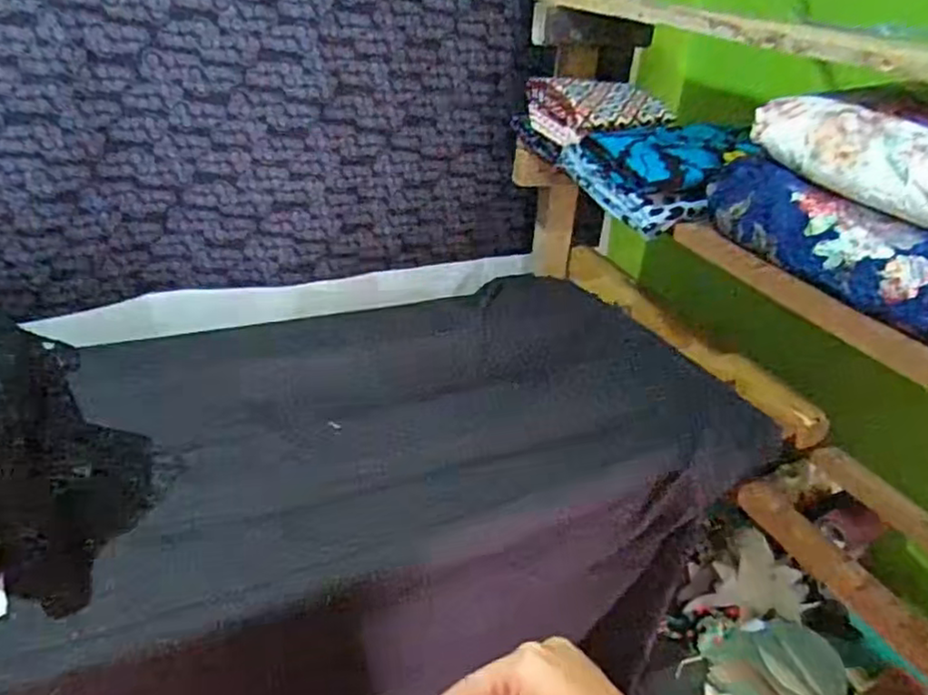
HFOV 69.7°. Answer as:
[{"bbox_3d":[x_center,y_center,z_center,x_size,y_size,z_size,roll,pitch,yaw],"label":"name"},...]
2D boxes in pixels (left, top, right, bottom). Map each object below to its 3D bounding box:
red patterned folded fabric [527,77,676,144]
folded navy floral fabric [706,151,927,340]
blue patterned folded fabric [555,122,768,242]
[{"bbox_3d":[0.200,-0.358,1.003,0.167,0.068,0.166,-10,34,-24],"label":"red patterned folded fabric"},{"bbox_3d":[0.415,-0.106,0.685,0.162,0.098,0.317,-12,35,-27],"label":"folded navy floral fabric"},{"bbox_3d":[0.260,-0.231,0.870,0.185,0.088,0.202,-12,35,-26],"label":"blue patterned folded fabric"}]

